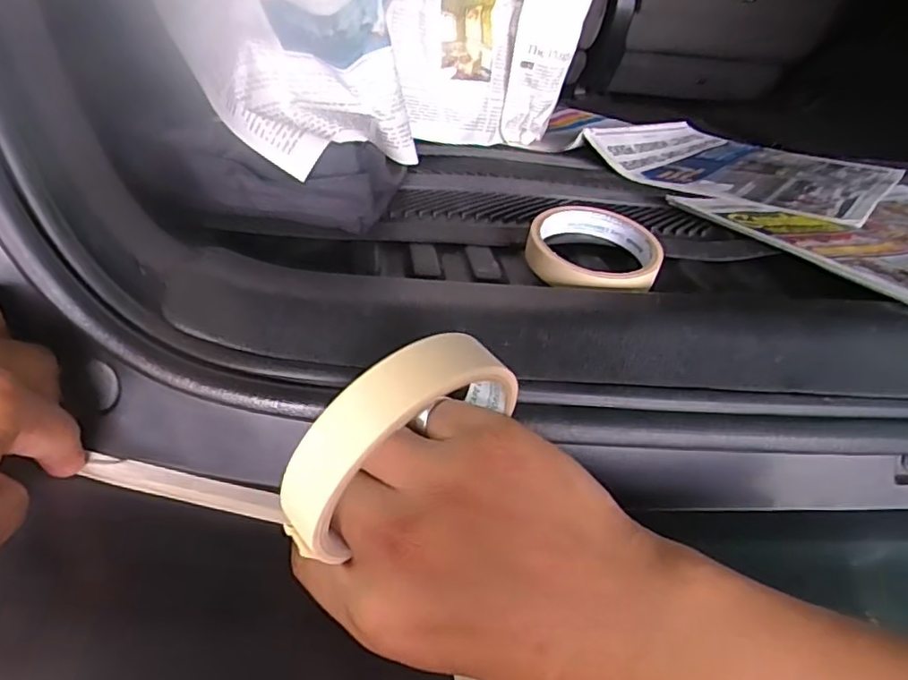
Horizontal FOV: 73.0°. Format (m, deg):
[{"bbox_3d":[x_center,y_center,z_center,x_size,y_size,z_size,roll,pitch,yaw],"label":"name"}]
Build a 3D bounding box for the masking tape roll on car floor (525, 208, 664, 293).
[{"bbox_3d":[0.095,-0.059,0.418,0.088,0.027,0.099,18,34,19],"label":"masking tape roll on car floor"}]

